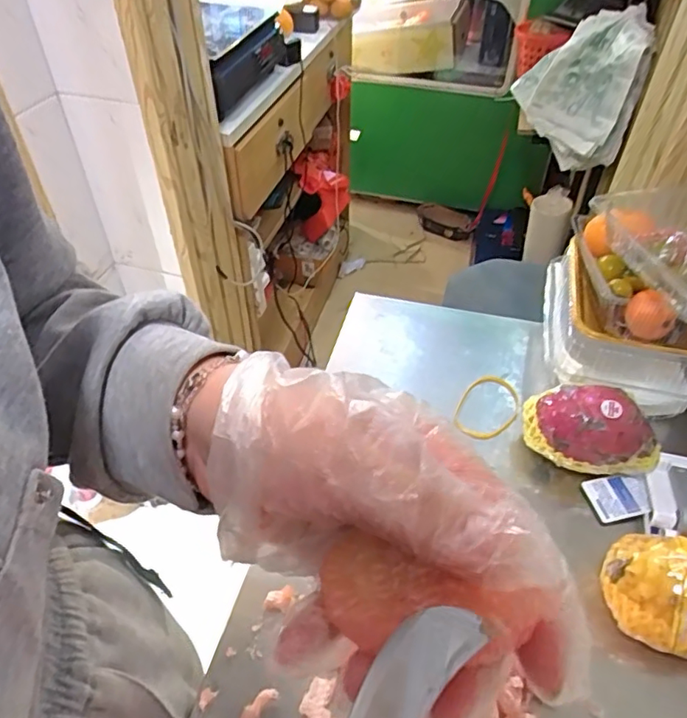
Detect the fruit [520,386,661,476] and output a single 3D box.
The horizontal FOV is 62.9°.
[{"bbox_3d":[0.247,0.073,0.560,0.130,0.086,0.071,14,47,14],"label":"fruit"}]

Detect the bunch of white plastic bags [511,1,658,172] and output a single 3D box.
[{"bbox_3d":[0.555,-0.627,1.332,0.092,0.320,0.309,-30,52,-27],"label":"bunch of white plastic bags"}]

